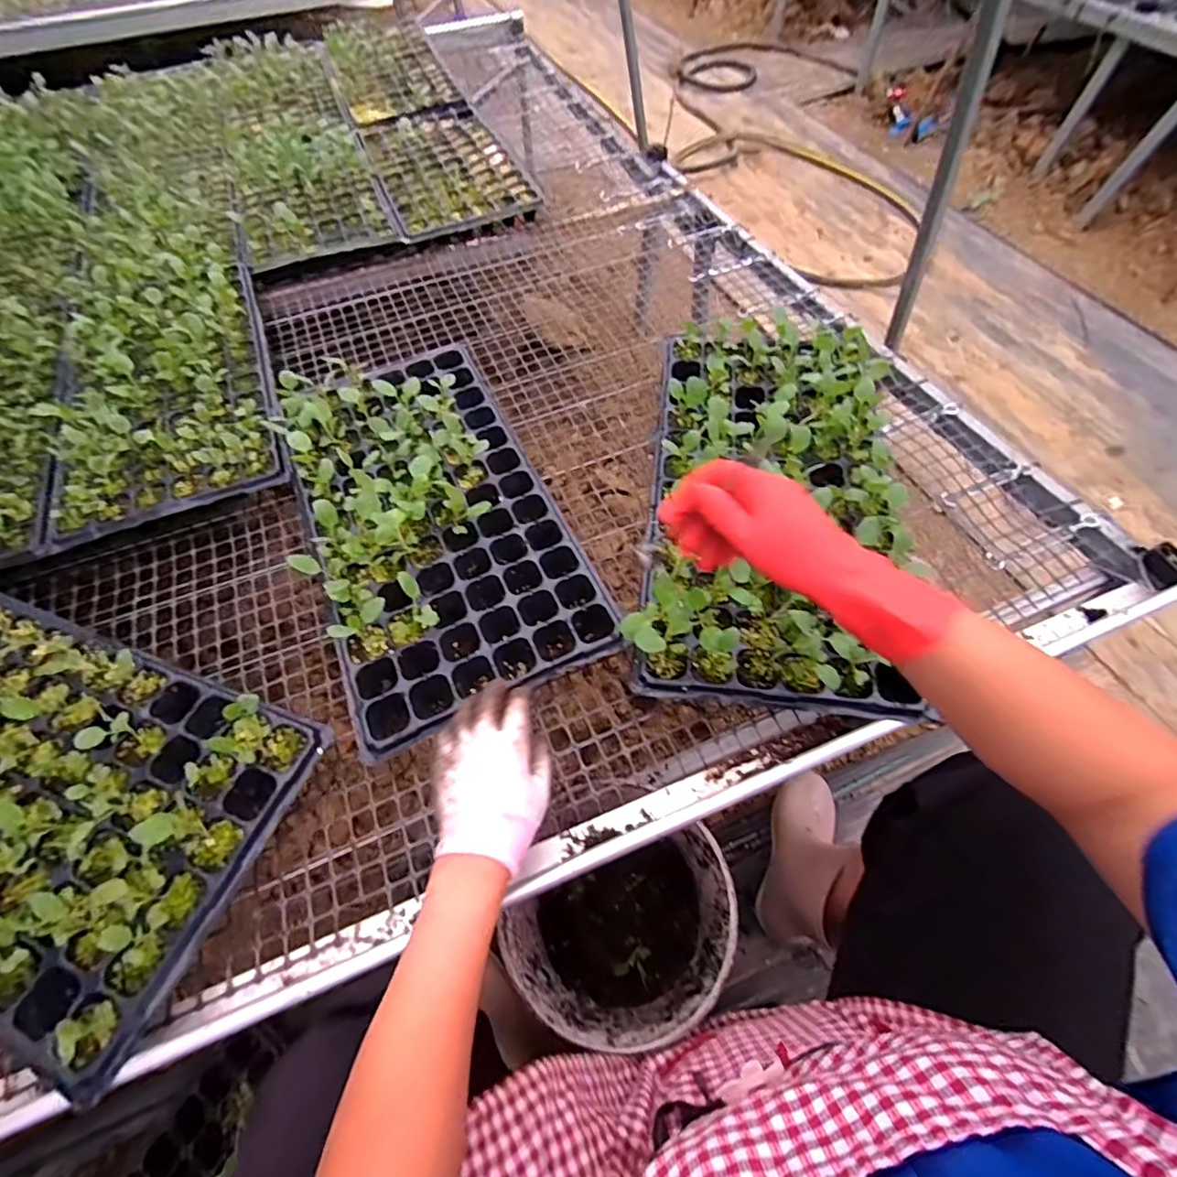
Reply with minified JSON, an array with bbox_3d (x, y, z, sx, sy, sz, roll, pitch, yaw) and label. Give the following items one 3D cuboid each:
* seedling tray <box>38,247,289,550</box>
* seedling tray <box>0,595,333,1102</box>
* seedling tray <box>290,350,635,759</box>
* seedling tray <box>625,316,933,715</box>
[{"bbox_3d":[-0.633,-0.345,0.783,0.274,0.050,0.599,-22,64,-10],"label":"seedling tray"},{"bbox_3d":[-0.564,0.160,0.498,0.582,0.068,0.275,18,64,10],"label":"seedling tray"},{"bbox_3d":[-0.191,-0.098,0.641,0.279,0.081,0.520,-23,64,-11],"label":"seedling tray"},{"bbox_3d":[0.216,-0.118,0.608,0.283,0.067,0.513,10,63,6],"label":"seedling tray"}]

